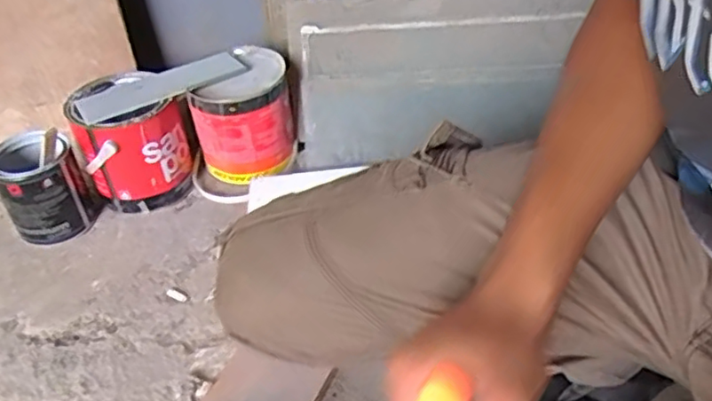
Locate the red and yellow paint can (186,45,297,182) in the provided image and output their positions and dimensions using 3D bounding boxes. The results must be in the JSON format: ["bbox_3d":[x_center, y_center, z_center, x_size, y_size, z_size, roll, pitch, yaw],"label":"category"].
[{"bbox_3d":[-0.175,-0.138,0.981,0.146,0.138,0.160,-7,39,-5],"label":"red and yellow paint can"}]

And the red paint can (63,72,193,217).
[{"bbox_3d":[-0.333,-0.089,0.944,0.154,0.164,0.148,-22,43,-18],"label":"red paint can"}]

